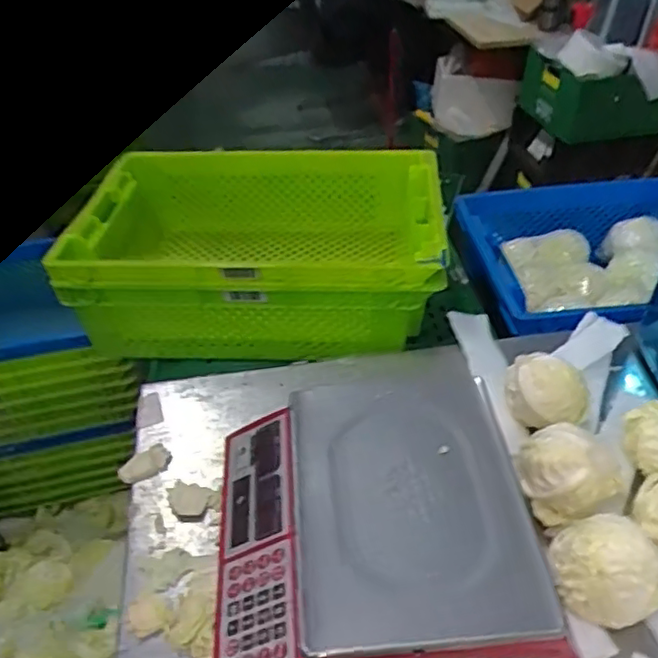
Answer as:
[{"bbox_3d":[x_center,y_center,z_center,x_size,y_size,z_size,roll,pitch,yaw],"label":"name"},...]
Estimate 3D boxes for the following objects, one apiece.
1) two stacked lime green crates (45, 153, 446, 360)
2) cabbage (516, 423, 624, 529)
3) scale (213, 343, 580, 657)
[{"bbox_3d":[-0.094,-0.133,1.105,0.582,0.232,0.352,-4,40,0],"label":"two stacked lime green crates"},{"bbox_3d":[0.253,0.153,0.699,0.081,0.085,0.087,-2,40,2],"label":"cabbage"},{"bbox_3d":[0.036,0.180,0.658,0.313,0.086,0.321,-7,40,-5],"label":"scale"}]

